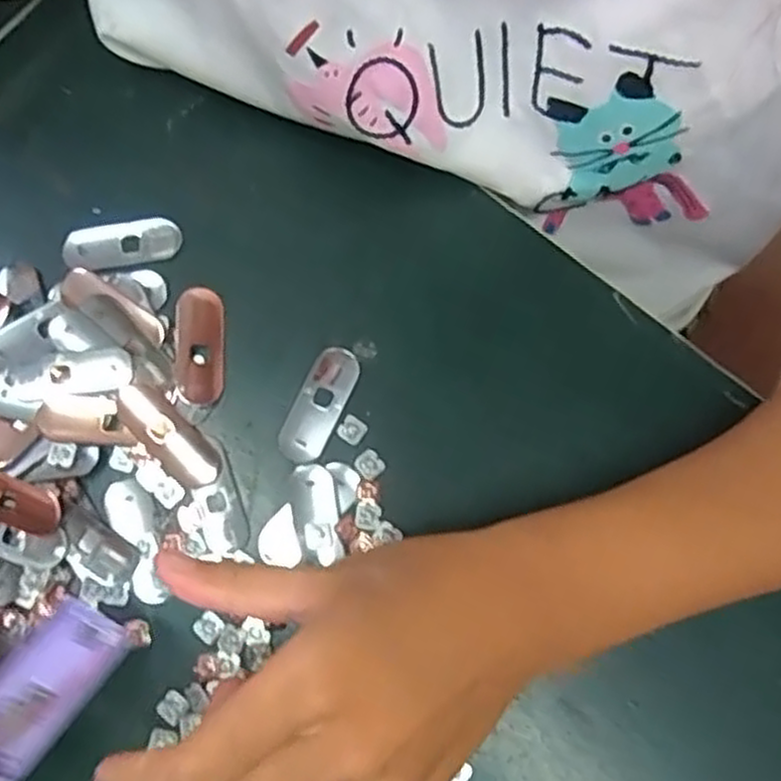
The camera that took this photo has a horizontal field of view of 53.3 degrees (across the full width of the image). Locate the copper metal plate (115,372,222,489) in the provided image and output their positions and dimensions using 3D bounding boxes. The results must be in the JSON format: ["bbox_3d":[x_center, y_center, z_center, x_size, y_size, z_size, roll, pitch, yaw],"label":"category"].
[{"bbox_3d":[-0.091,0.018,0.315,0.051,0.006,0.018,43,82,7],"label":"copper metal plate"}]

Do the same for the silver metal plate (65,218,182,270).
[{"bbox_3d":[-0.116,-0.062,0.334,0.049,0.004,0.019,-13,80,-3],"label":"silver metal plate"}]

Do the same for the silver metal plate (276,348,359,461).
[{"bbox_3d":[-0.029,0.005,0.321,0.020,0.004,0.050,26,80,4],"label":"silver metal plate"}]

